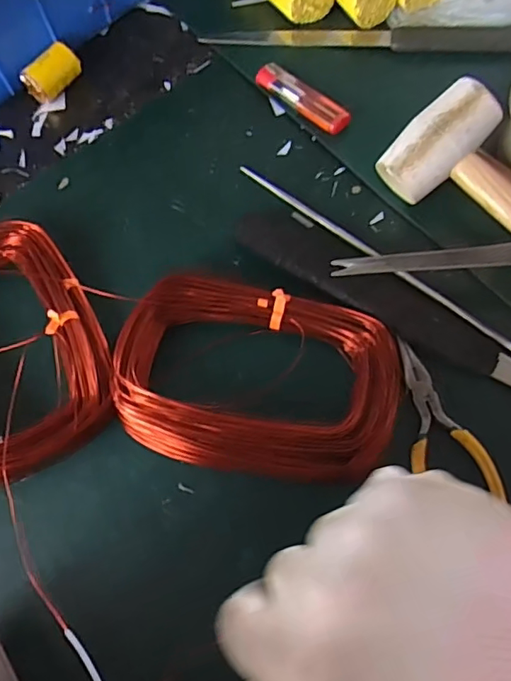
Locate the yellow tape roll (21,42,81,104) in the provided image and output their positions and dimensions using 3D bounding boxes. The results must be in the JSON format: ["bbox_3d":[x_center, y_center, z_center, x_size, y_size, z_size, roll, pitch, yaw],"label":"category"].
[{"bbox_3d":[-0.174,-0.228,0.466,0.031,0.027,0.048,38,75,16],"label":"yellow tape roll"}]

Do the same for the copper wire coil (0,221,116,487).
[{"bbox_3d":[-0.169,0.002,0.366,0.120,0.029,0.184,-26,69,-8],"label":"copper wire coil"}]

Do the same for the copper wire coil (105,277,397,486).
[{"bbox_3d":[0.002,0.021,0.342,0.175,0.024,0.119,10,69,7],"label":"copper wire coil"}]

